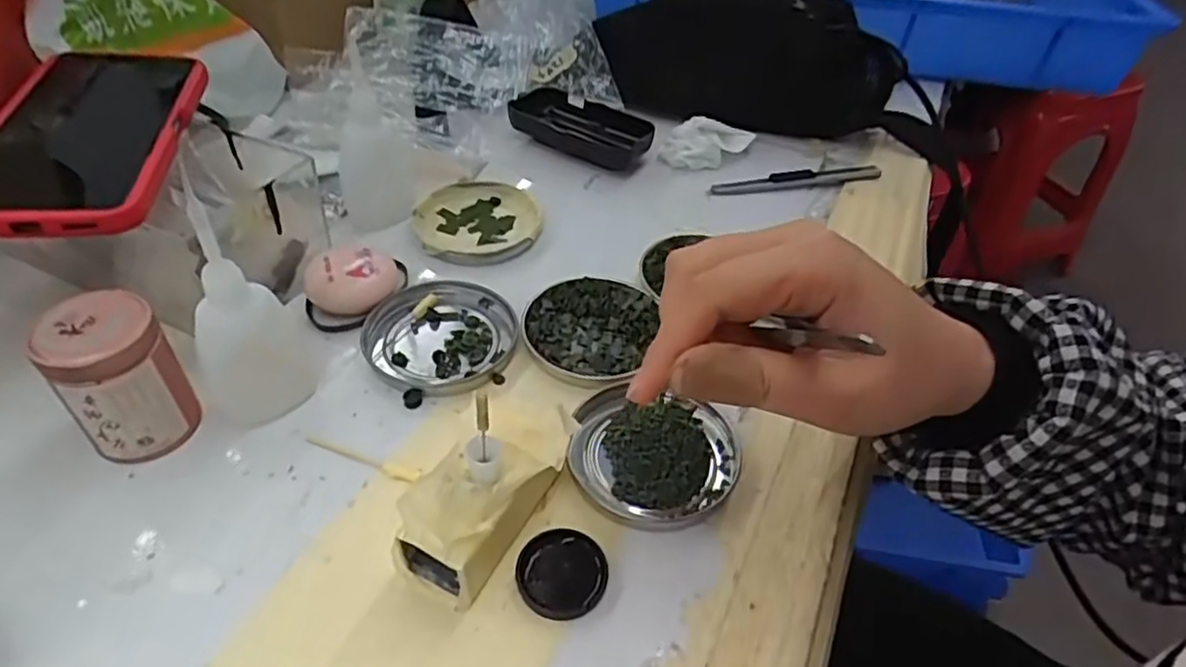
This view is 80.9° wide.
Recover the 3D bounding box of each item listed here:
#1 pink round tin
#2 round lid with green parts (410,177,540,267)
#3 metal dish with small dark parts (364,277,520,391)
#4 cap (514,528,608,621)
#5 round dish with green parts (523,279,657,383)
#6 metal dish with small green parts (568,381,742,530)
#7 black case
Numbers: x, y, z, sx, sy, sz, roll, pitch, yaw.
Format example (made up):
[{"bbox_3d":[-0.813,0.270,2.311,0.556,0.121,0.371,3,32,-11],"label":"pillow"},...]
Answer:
[{"bbox_3d":[-0.203,0.020,0.302,0.042,0.065,0.040,-21,50,-25],"label":"pink round tin"},{"bbox_3d":[-0.075,-0.073,0.452,0.077,0.013,0.085,-8,45,-13],"label":"round lid with green parts"},{"bbox_3d":[-0.081,0.000,0.372,0.074,0.009,0.078,3,44,-3],"label":"metal dish with small dark parts"},{"bbox_3d":[-0.012,0.095,0.279,0.036,0.008,0.034,3,44,-3],"label":"cap"},{"bbox_3d":[-0.003,-0.004,0.380,0.068,0.009,0.075,21,46,16],"label":"round dish with green parts"},{"bbox_3d":[0.028,0.056,0.322,0.077,0.008,0.067,14,44,9],"label":"metal dish with small green parts"},{"bbox_3d":[-0.007,-0.156,0.531,0.115,0.028,0.052,23,46,18],"label":"black case"}]

